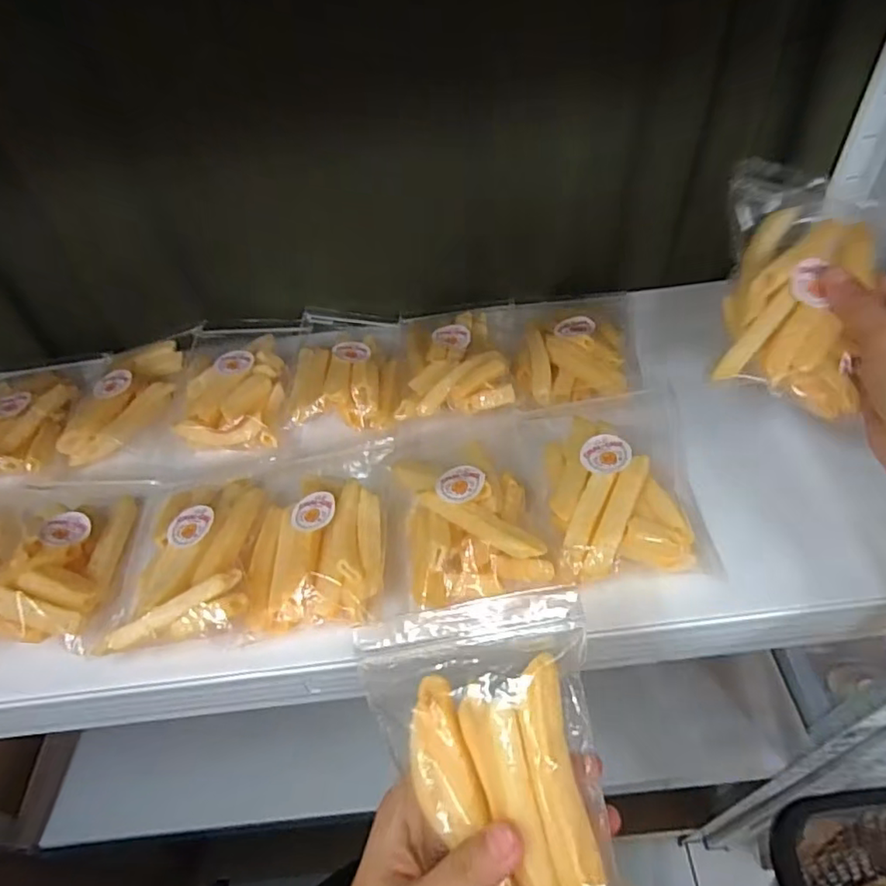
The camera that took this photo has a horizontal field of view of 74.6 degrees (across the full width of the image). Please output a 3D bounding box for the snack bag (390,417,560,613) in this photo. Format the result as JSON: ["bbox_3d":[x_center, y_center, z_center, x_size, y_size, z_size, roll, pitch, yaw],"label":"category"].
[{"bbox_3d":[0.016,0.032,0.360,0.088,0.037,0.143,-8,49,0],"label":"snack bag"}]

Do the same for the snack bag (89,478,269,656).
[{"bbox_3d":[-0.153,0.067,0.358,0.083,0.036,0.121,-8,49,0],"label":"snack bag"}]

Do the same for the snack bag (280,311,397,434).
[{"bbox_3d":[-0.075,-0.063,0.456,0.082,0.029,0.149,-5,49,2],"label":"snack bag"}]

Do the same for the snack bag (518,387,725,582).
[{"bbox_3d":[0.106,0.019,0.362,0.103,0.039,0.139,-3,49,4],"label":"snack bag"}]

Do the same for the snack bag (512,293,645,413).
[{"bbox_3d":[0.102,-0.079,0.448,0.096,0.032,0.136,-2,49,5],"label":"snack bag"}]

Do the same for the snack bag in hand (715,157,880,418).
[{"bbox_3d":[0.201,-0.091,0.330,0.078,0.023,0.145,3,75,9],"label":"snack bag in hand"}]

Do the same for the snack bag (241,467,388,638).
[{"bbox_3d":[-0.074,0.055,0.364,0.081,0.037,0.130,-6,49,2],"label":"snack bag"}]

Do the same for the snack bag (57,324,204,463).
[{"bbox_3d":[-0.250,-0.041,0.455,0.087,0.026,0.120,-5,49,3],"label":"snack bag"}]

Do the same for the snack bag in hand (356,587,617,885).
[{"bbox_3d":[0.020,0.130,0.222,0.090,0.018,0.131,-16,71,15],"label":"snack bag in hand"}]

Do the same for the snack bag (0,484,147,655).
[{"bbox_3d":[-0.242,0.067,0.361,0.077,0.039,0.130,-9,49,-1],"label":"snack bag"}]

